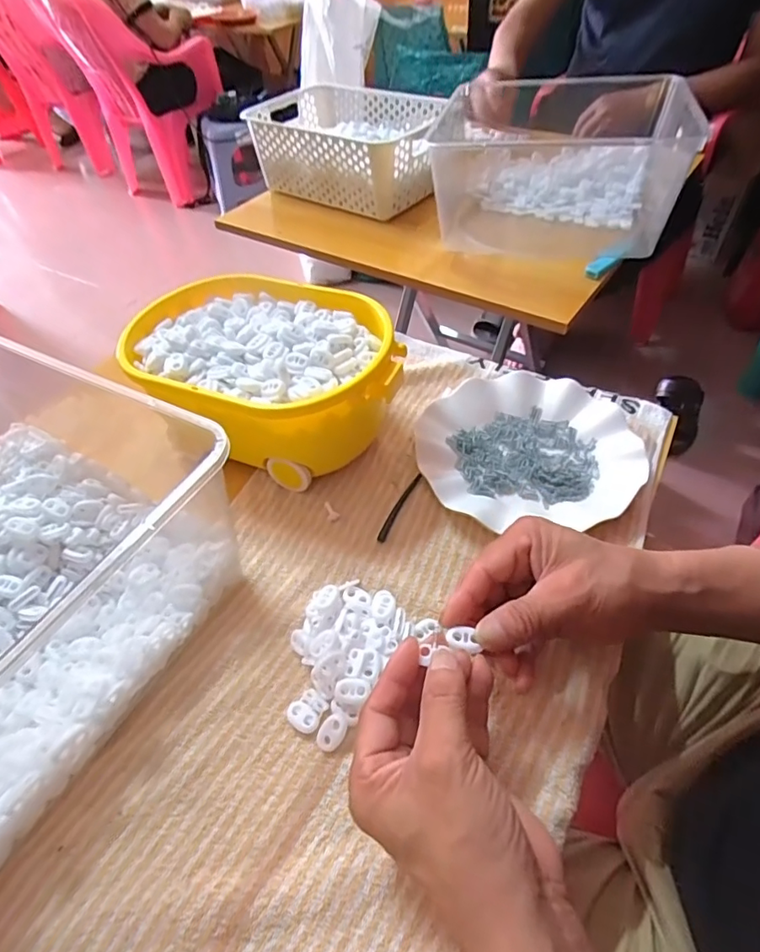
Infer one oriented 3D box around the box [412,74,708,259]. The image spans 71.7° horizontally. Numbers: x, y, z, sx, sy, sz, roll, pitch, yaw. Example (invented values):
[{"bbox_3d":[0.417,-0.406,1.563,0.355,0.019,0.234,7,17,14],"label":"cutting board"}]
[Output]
[{"bbox_3d":[0.229,-0.426,0.723,0.342,0.119,0.271,10,50,14],"label":"box"}]

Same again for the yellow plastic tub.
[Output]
[{"bbox_3d":[-0.099,-0.085,0.477,0.246,0.101,0.173,11,51,14],"label":"yellow plastic tub"}]

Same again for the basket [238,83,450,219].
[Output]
[{"bbox_3d":[-0.050,-0.530,0.855,0.306,0.108,0.199,26,56,25],"label":"basket"}]

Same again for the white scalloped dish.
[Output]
[{"bbox_3d":[0.125,-0.026,0.464,0.179,0.026,0.165,-3,49,3],"label":"white scalloped dish"}]

